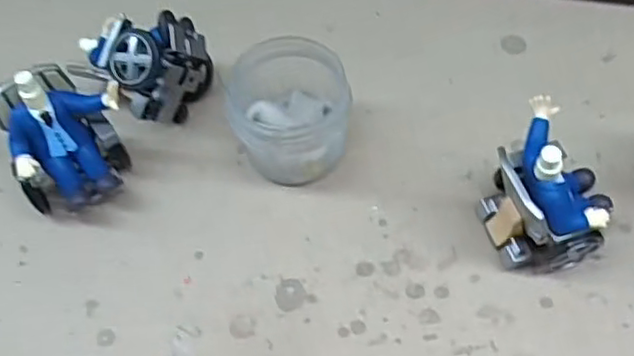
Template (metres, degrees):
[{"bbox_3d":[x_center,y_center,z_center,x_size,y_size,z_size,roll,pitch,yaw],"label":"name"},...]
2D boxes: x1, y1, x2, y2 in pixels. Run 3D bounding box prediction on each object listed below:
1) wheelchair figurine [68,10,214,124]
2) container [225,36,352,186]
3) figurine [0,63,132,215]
[{"bbox_3d":[-0.082,-0.054,0.320,0.047,0.051,0.054,25,65,16],"label":"wheelchair figurine"},{"bbox_3d":[-0.012,-0.029,0.301,0.053,0.049,0.048,-8,60,-1],"label":"container"},{"bbox_3d":[-0.110,-0.016,0.294,0.051,0.061,0.049,-18,61,-7],"label":"figurine"}]

